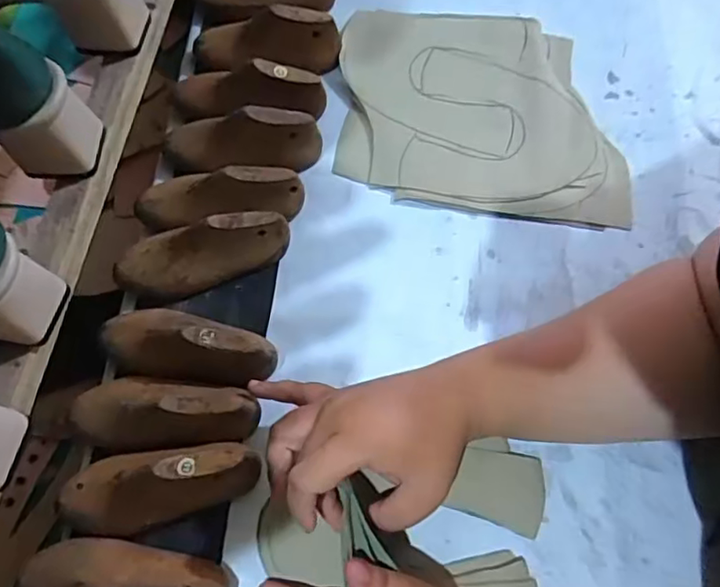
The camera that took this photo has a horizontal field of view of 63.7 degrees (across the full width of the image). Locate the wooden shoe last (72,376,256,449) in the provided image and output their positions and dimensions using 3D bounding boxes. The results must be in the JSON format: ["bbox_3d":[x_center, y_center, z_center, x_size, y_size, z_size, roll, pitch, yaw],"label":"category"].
[{"bbox_3d":[-0.139,0.082,0.407,0.132,0.048,0.048,3,69,-1],"label":"wooden shoe last"}]

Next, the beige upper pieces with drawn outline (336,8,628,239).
[{"bbox_3d":[0.111,-0.171,0.534,0.253,0.010,0.214,5,69,0],"label":"beige upper pieces with drawn outline"}]

